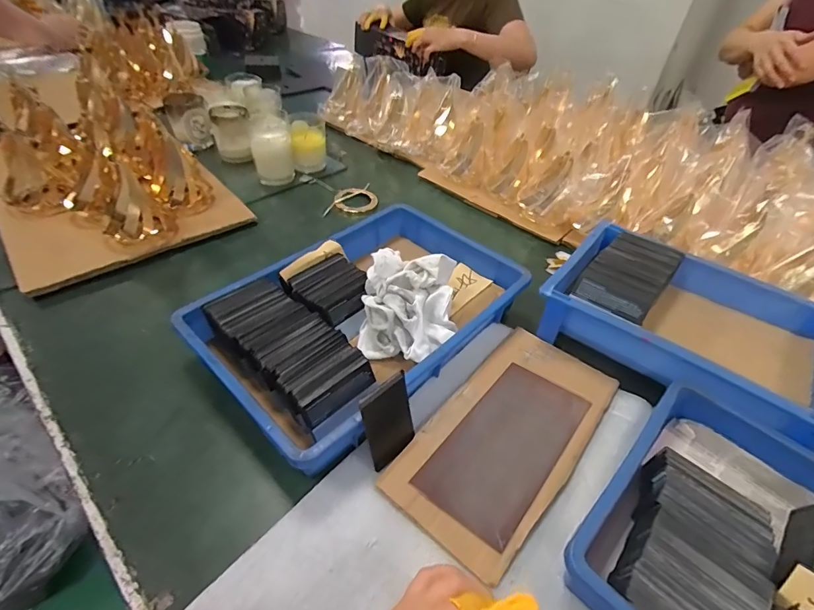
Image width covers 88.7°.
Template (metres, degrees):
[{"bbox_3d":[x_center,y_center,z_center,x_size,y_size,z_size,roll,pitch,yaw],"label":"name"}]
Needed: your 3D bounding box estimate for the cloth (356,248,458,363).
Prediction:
[{"bbox_3d":[0.001,0.001,0.498,0.113,0.093,0.121,3,46,0],"label":"cloth"}]

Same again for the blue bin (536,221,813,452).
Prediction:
[{"bbox_3d":[0.340,0.018,0.508,0.296,0.064,0.212,32,52,25],"label":"blue bin"}]

